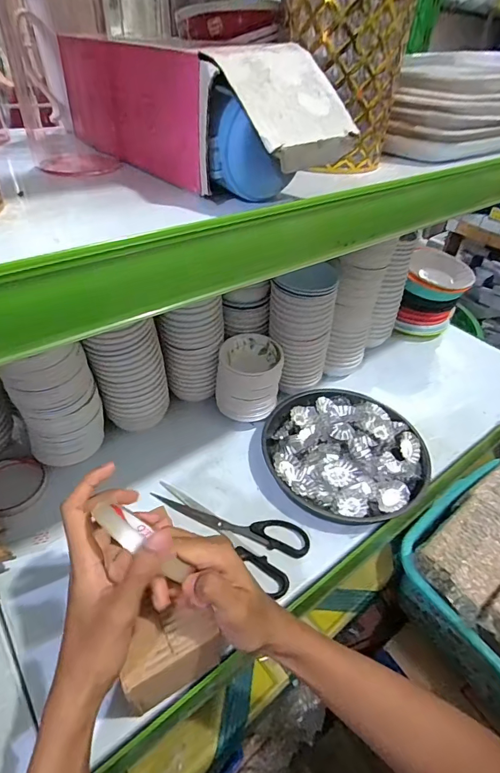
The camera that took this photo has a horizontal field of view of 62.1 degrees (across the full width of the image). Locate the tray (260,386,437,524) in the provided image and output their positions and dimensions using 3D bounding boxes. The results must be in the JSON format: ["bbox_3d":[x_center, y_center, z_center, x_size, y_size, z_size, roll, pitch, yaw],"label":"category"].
[{"bbox_3d":[0.126,0.082,0.558,0.205,0.052,0.204,3,41,-3],"label":"tray"}]

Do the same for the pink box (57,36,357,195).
[{"bbox_3d":[-0.046,-0.201,0.297,0.083,0.076,0.240,-26,50,-31],"label":"pink box"}]

